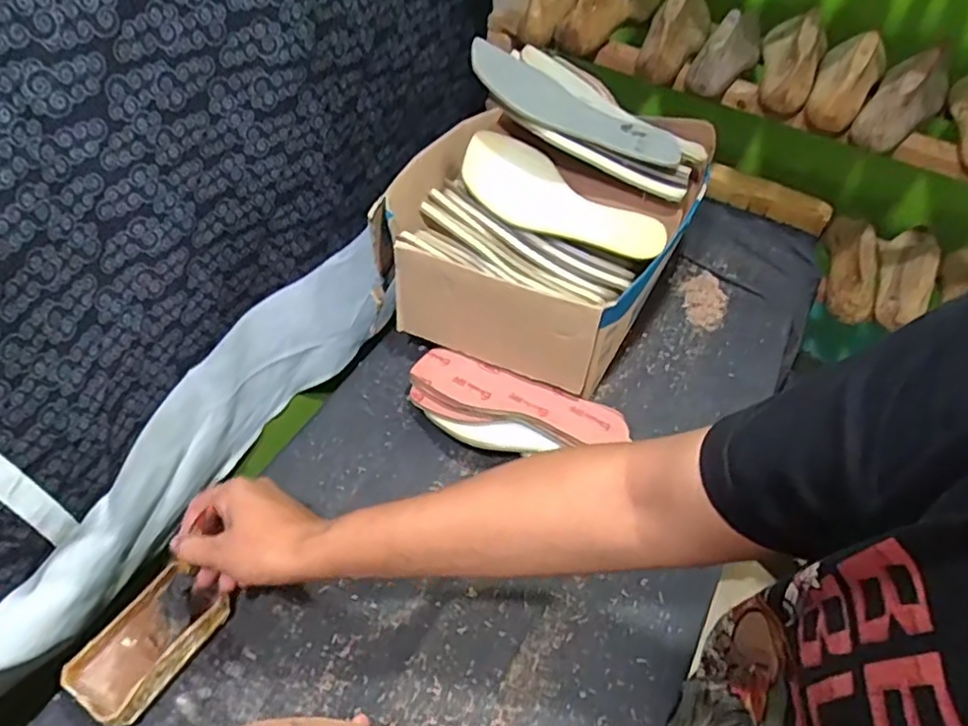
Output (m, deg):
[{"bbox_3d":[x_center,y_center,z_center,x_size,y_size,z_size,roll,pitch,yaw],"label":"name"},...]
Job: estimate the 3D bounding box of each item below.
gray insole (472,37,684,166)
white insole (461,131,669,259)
[{"bbox_3d":[0.108,-0.277,0.702,0.261,0.029,0.087,18,48,-16],"label":"gray insole"},{"bbox_3d":[0.088,-0.177,0.724,0.239,0.014,0.080,29,97,-4],"label":"white insole"}]

